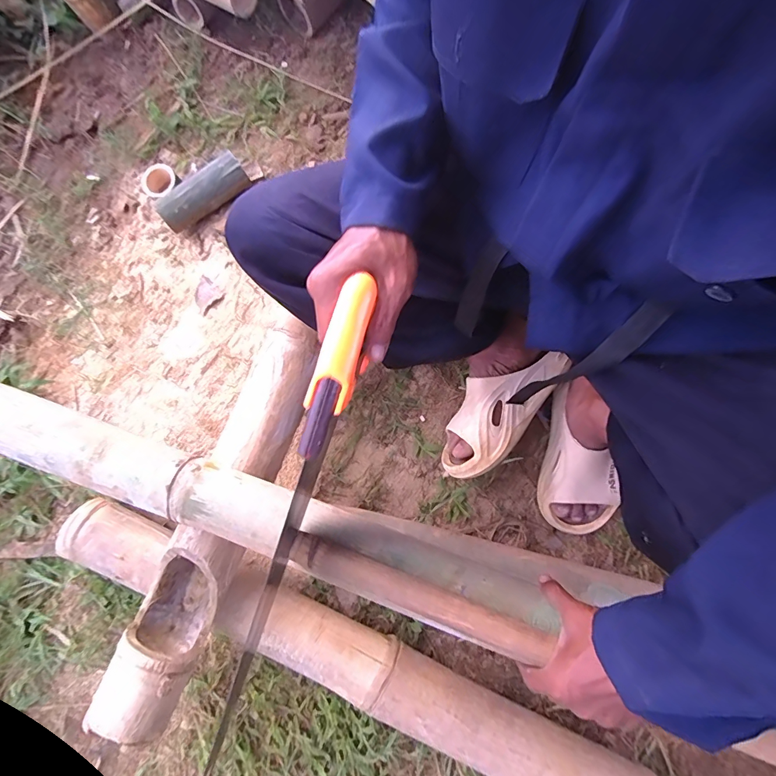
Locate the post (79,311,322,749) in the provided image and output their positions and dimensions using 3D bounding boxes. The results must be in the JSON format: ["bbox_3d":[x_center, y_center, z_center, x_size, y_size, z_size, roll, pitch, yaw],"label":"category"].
[{"bbox_3d":[-0.208,0.149,0.521,0.090,0.080,0.498,19,84,7],"label":"post"}]

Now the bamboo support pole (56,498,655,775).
[{"bbox_3d":[-0.066,0.351,0.538,0.845,0.068,0.090,22,85,7],"label":"bamboo support pole"}]

